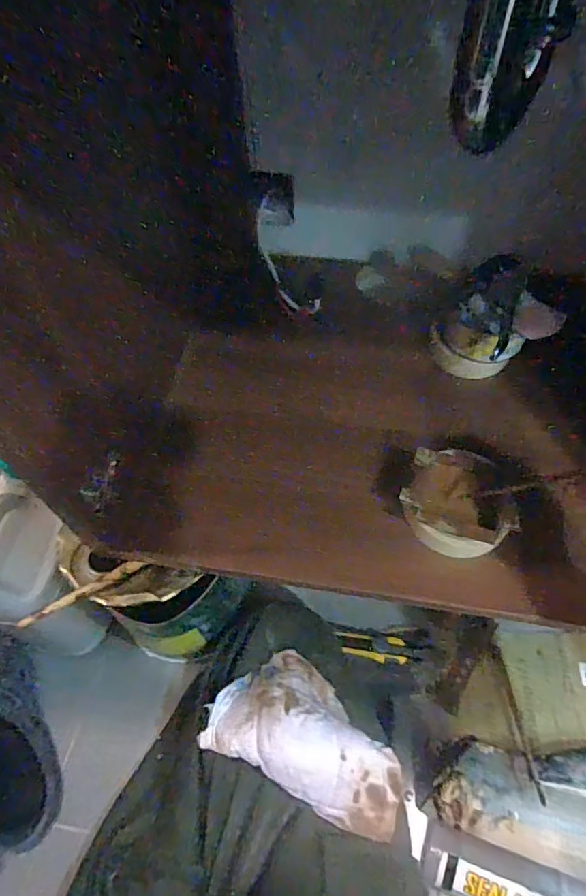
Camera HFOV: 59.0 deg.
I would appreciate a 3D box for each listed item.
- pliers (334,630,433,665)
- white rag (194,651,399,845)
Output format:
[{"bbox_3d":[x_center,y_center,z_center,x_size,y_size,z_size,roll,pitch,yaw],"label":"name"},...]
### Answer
[{"bbox_3d":[0.107,0.239,0.617,0.117,0.015,0.030,13,58,-10],"label":"pliers"},{"bbox_3d":[0.013,0.246,0.453,0.172,0.055,0.100,20,61,14],"label":"white rag"}]

